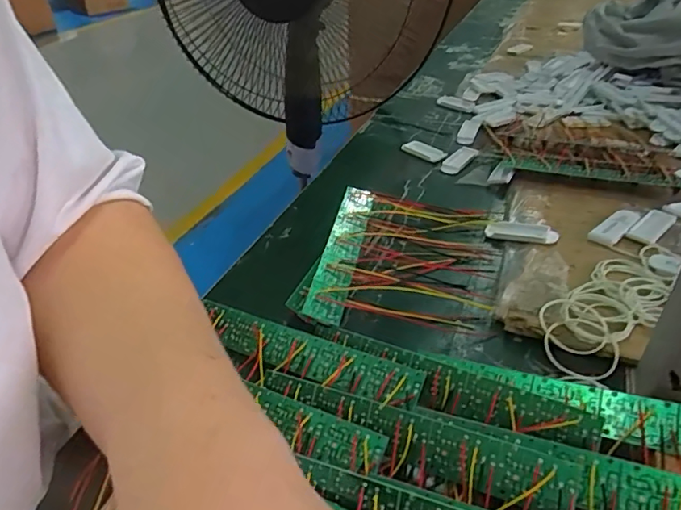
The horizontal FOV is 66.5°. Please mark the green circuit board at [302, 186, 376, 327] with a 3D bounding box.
[{"bbox_3d":[0.002,-0.007,0.412,0.027,0.008,0.175,14,36,3],"label":"green circuit board"}]

